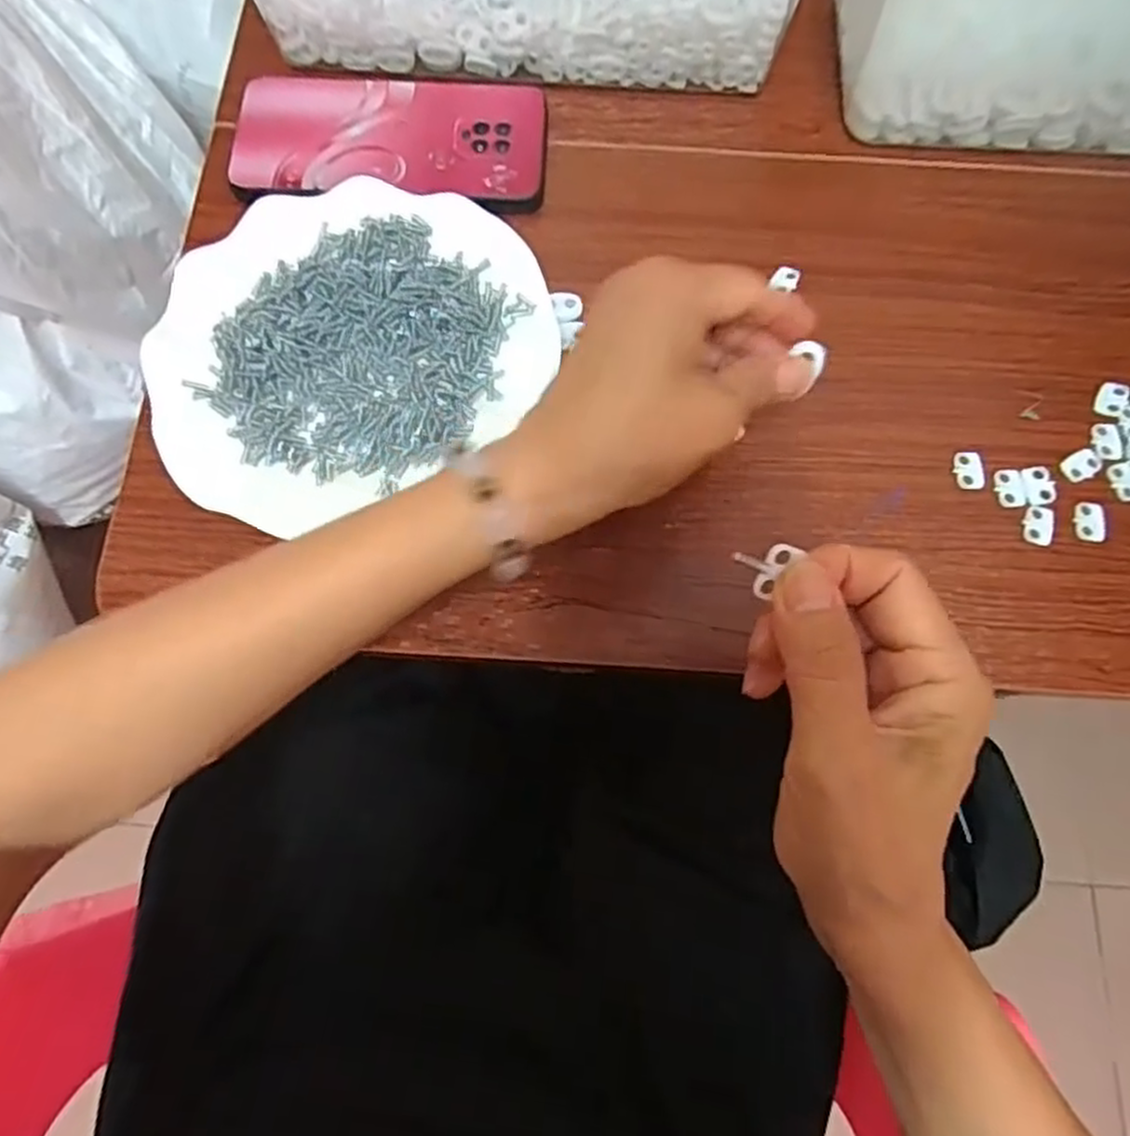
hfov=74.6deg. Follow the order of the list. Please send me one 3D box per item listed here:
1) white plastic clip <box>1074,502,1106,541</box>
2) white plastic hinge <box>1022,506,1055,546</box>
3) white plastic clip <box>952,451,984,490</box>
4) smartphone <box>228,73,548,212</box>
[{"bbox_3d":[0.245,-0.022,0.345,0.012,0.004,0.019,8,73,4],"label":"white plastic clip"},{"bbox_3d":[0.221,-0.020,0.344,0.012,0.004,0.018,11,73,5],"label":"white plastic hinge"},{"bbox_3d":[0.192,-0.047,0.353,0.012,0.004,0.019,-10,73,-2],"label":"white plastic clip"},{"bbox_3d":[-0.093,-0.232,0.397,0.163,0.008,0.081,4,73,2],"label":"smartphone"}]

